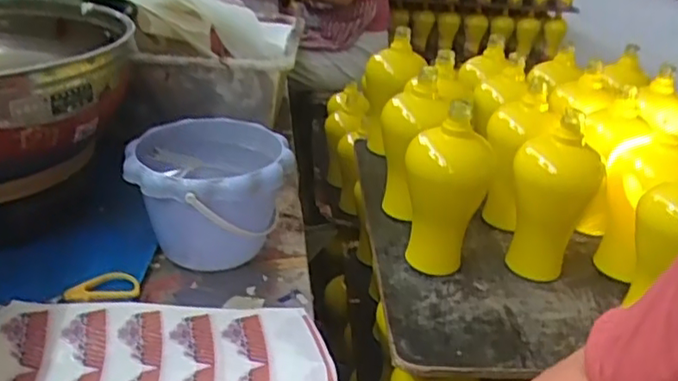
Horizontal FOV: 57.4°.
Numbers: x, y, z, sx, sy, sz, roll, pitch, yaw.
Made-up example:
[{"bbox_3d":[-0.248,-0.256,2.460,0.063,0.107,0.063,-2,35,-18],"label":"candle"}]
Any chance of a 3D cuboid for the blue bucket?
[{"bbox_3d":[-0.128,0.011,0.618,0.145,0.118,0.148,3,28,-2],"label":"blue bucket"}]

